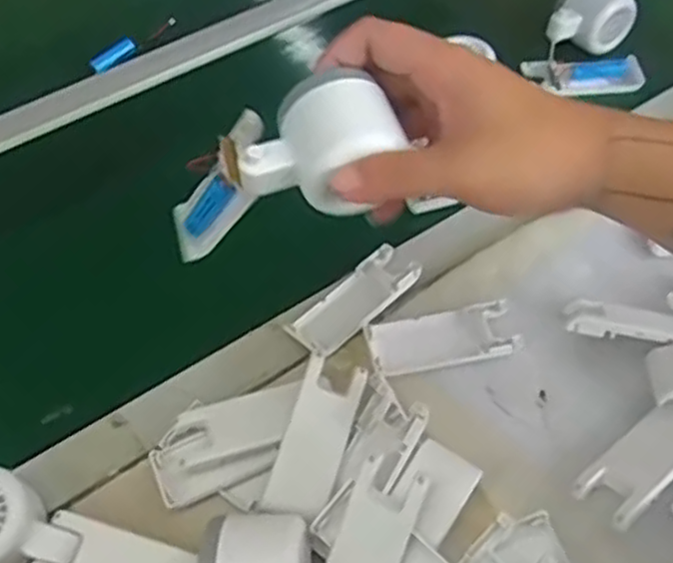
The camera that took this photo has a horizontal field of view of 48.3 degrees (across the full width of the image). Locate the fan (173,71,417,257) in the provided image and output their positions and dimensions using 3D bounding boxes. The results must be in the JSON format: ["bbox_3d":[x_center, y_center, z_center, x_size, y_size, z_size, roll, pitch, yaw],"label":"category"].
[{"bbox_3d":[-0.039,-0.056,0.412,0.053,0.162,0.060,38,52,-24],"label":"fan"}]

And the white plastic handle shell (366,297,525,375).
[{"bbox_3d":[0.074,0.041,0.518,0.099,0.015,0.039,-12,53,-6],"label":"white plastic handle shell"}]

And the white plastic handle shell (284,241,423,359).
[{"bbox_3d":[0.012,0.014,0.545,0.102,0.016,0.041,-38,60,-22],"label":"white plastic handle shell"}]

